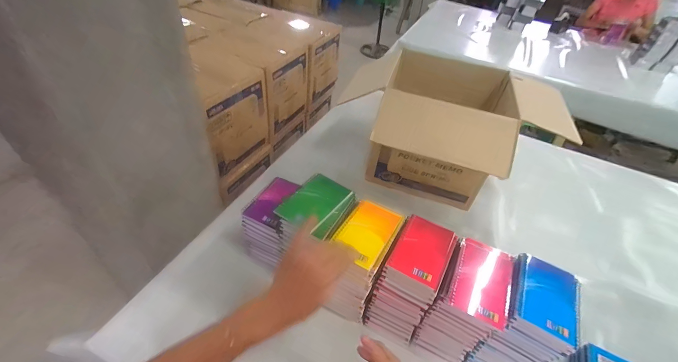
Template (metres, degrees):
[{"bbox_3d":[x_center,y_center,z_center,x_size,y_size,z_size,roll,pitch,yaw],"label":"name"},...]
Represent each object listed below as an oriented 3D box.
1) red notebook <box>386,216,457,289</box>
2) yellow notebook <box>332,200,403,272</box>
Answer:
[{"bbox_3d":[0.144,0.111,0.529,0.082,0.011,0.125,25,46,18],"label":"red notebook"},{"bbox_3d":[0.049,0.085,0.545,0.080,0.012,0.133,26,46,19],"label":"yellow notebook"}]

